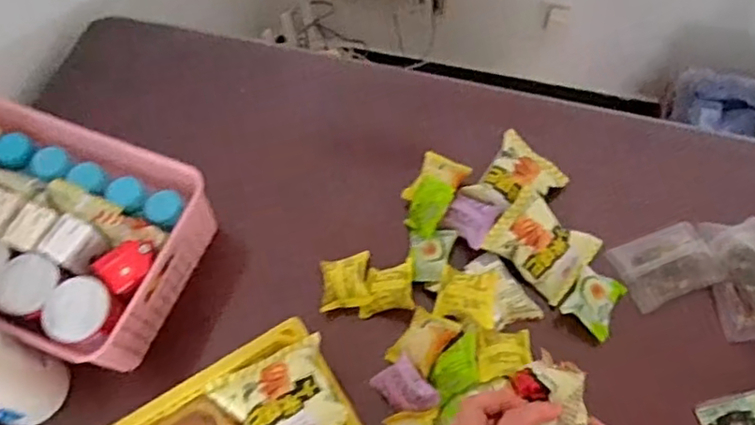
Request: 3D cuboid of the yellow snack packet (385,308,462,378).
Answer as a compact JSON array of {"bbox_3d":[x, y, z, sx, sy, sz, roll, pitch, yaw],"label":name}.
[{"bbox_3d":[0.051,0.141,0.697,0.052,0.029,0.070,32,68,16],"label":"yellow snack packet"}]

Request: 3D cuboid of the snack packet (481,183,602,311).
[{"bbox_3d":[0.192,0.034,0.732,0.108,0.038,0.089,37,70,18],"label":"snack packet"}]

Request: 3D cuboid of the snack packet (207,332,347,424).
[{"bbox_3d":[-0.088,0.176,0.595,0.105,0.061,0.111,-32,67,-14],"label":"snack packet"}]

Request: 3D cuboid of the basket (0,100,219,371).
[{"bbox_3d":[-0.389,0.018,0.737,0.333,0.106,0.236,20,65,11],"label":"basket"}]

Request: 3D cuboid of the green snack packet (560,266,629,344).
[{"bbox_3d":[0.244,0.099,0.702,0.056,0.024,0.068,33,68,16],"label":"green snack packet"}]

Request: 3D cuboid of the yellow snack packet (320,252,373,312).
[{"bbox_3d":[-0.037,0.078,0.734,0.057,0.024,0.064,-6,63,-2],"label":"yellow snack packet"}]

